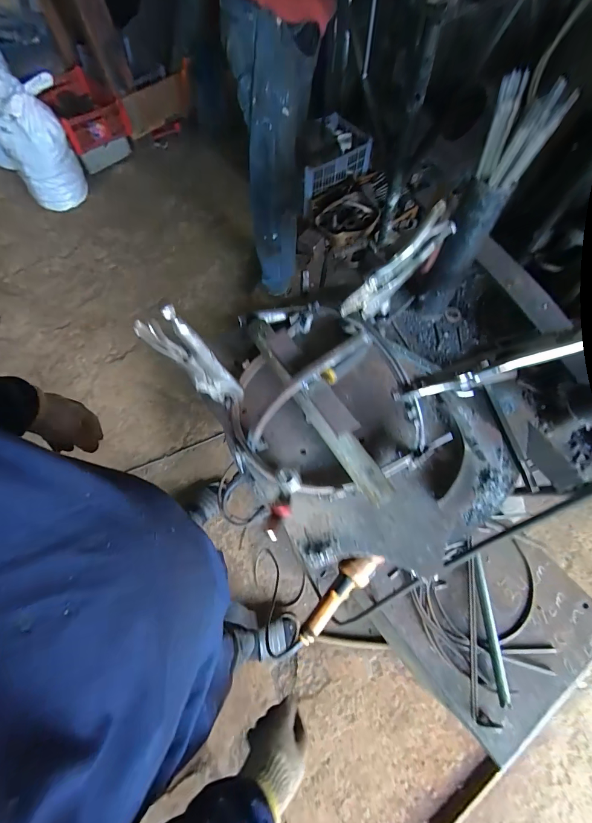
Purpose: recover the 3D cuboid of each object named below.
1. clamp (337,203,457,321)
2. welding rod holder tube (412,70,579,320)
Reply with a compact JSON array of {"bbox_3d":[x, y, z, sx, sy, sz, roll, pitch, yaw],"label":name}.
[{"bbox_3d":[0.125,-0.166,0.413,0.033,0.049,0.177,43,85,15],"label":"clamp"},{"bbox_3d":[0.222,-0.240,0.461,0.064,0.276,0.078,28,68,13],"label":"welding rod holder tube"}]

